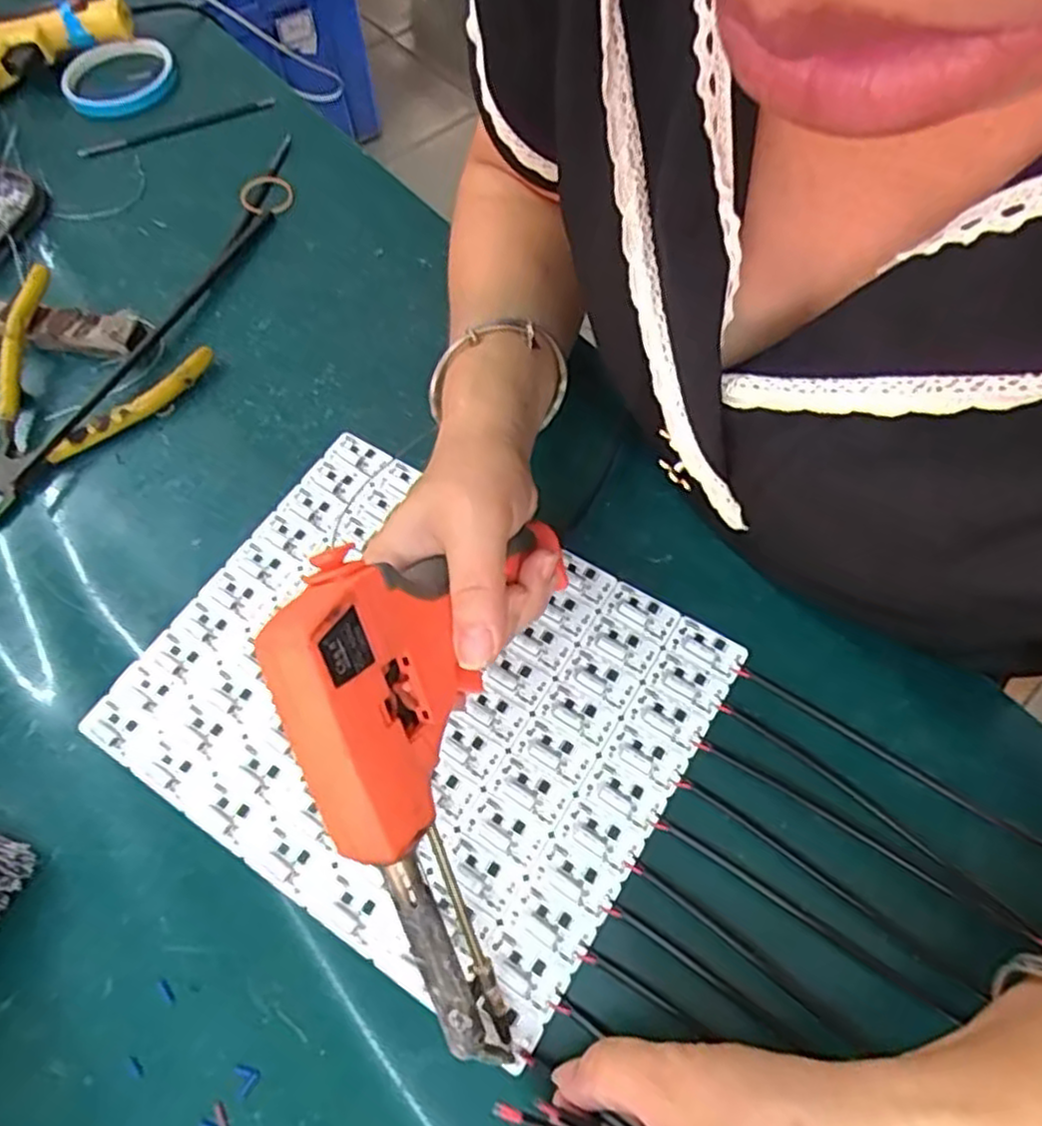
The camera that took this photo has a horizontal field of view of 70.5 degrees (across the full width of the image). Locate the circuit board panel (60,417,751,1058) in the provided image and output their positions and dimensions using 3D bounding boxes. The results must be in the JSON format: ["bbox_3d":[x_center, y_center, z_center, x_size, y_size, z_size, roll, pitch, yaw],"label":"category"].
[{"bbox_3d":[-0.050,0.059,0.344,0.243,0.008,0.196,29,68,17],"label":"circuit board panel"}]

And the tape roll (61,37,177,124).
[{"bbox_3d":[-0.311,-0.378,0.574,0.085,0.018,0.083,-1,62,3],"label":"tape roll"}]

